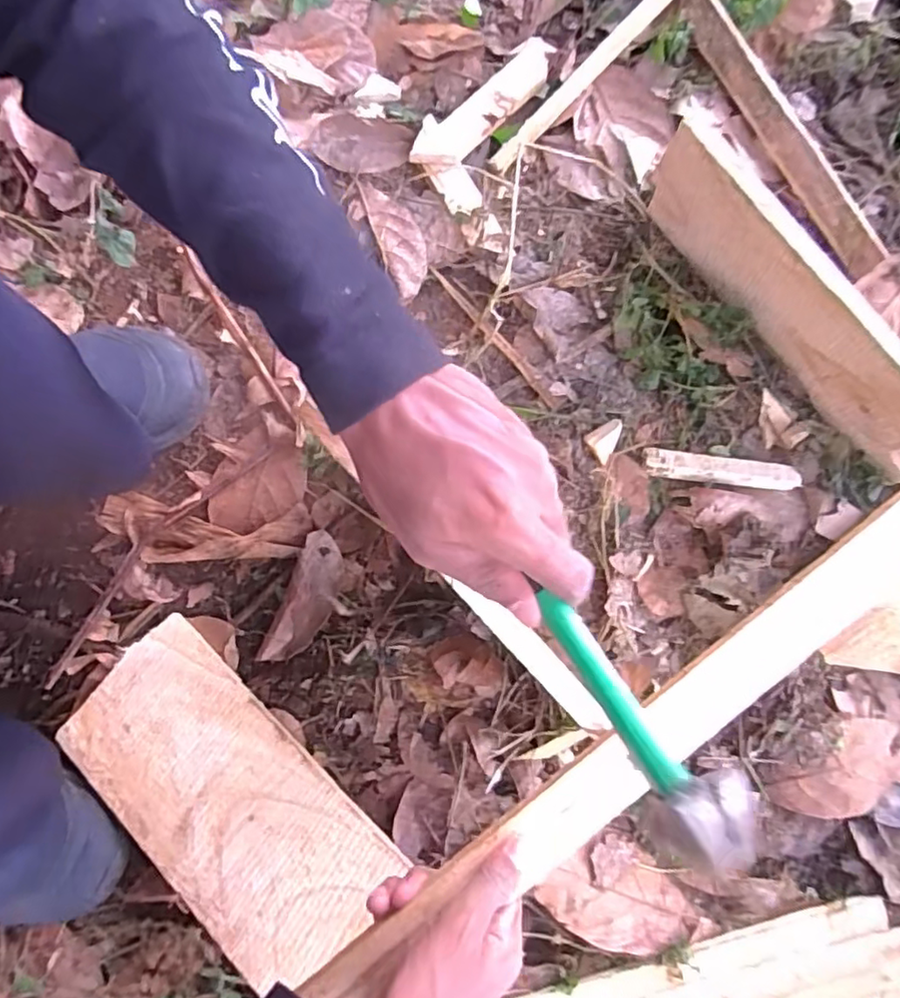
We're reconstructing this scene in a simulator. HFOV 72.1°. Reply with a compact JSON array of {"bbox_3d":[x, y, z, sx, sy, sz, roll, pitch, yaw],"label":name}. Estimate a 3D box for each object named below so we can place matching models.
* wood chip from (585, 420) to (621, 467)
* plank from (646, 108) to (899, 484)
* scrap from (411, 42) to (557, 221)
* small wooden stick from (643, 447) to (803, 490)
[{"bbox_3d":[0.128,-0.047,0.503,0.030,0.019,0.027,-30,81,-6],"label":"wood chip"},{"bbox_3d":[0.254,-0.143,0.459,0.019,0.121,0.295,-37,82,-7],"label":"plank"},{"bbox_3d":[0.030,-0.353,0.557,0.079,0.014,0.191,28,81,5],"label":"scrap"},{"bbox_3d":[0.221,-0.023,0.504,0.125,0.007,0.022,8,97,3],"label":"small wooden stick"}]

